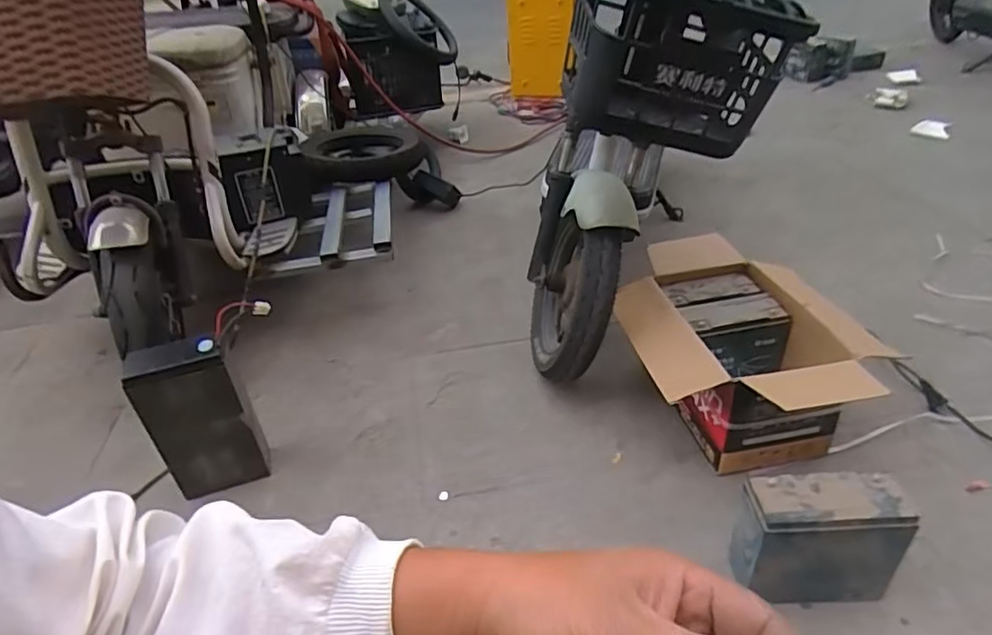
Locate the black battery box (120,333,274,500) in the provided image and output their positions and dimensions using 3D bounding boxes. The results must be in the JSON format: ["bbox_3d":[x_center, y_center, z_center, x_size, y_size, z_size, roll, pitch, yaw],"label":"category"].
[{"bbox_3d":[-0.471,0.163,0.957,0.151,0.242,0.067,-16,36,-15],"label":"black battery box"}]

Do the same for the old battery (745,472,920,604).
[{"bbox_3d":[0.405,0.289,0.763,0.178,0.172,0.075,-6,35,-1],"label":"old battery"}]

